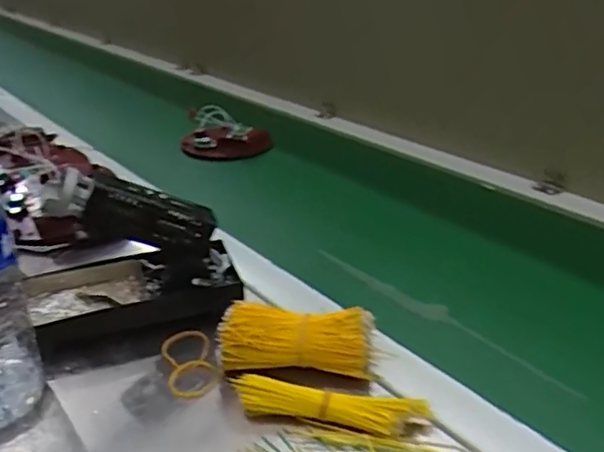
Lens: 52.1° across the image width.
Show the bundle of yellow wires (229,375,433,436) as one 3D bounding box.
[{"bbox_3d":[0.016,0.110,0.375,0.119,0.021,0.020,5,28,12],"label":"bundle of yellow wires"}]

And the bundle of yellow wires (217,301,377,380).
[{"bbox_3d":[-0.003,0.077,0.415,0.101,0.040,0.034,0,27,1],"label":"bundle of yellow wires"}]

